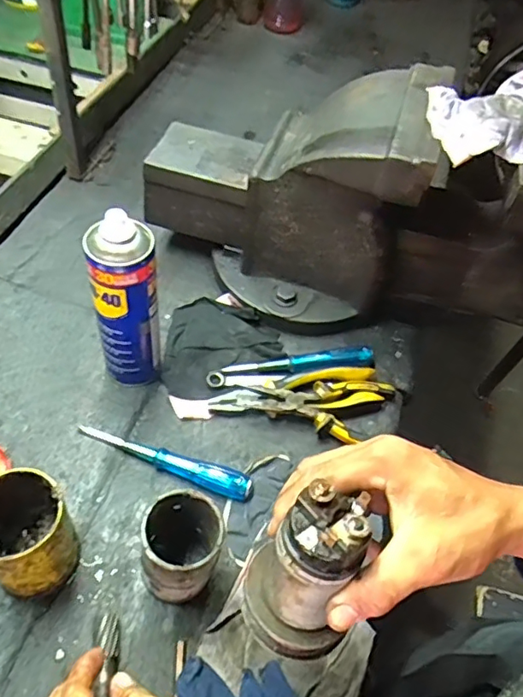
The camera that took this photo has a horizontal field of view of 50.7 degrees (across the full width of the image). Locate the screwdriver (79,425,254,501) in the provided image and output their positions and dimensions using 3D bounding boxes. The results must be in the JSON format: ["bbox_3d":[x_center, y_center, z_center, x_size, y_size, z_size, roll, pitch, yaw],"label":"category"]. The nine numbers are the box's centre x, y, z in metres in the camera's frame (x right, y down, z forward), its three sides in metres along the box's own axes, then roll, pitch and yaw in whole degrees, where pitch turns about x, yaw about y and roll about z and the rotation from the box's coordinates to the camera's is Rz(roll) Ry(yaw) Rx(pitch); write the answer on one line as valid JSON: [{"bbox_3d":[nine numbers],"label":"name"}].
[{"bbox_3d":[-0.102,0.118,0.592,0.194,0.023,0.025,19,53,9],"label":"screwdriver"}]

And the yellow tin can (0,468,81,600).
[{"bbox_3d":[-0.202,0.164,0.481,0.072,0.117,0.077,3,52,-3],"label":"yellow tin can"}]

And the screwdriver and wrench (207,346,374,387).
[{"bbox_3d":[0.038,0.023,0.682,0.204,0.022,0.033,-9,54,-12],"label":"screwdriver and wrench"}]

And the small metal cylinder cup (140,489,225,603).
[{"bbox_3d":[-0.075,0.178,0.494,0.063,0.108,0.067,3,52,-3],"label":"small metal cylinder cup"}]

